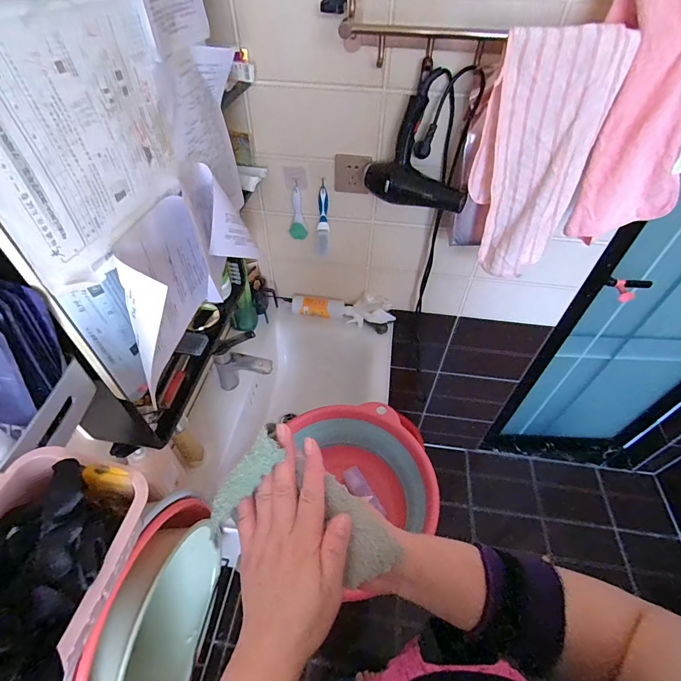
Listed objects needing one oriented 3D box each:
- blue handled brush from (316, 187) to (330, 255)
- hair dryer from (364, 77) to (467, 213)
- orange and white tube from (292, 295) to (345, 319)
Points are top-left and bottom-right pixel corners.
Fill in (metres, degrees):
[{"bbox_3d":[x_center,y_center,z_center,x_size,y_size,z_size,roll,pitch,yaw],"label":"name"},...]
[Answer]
[{"bbox_3d":[-0.048,-0.313,0.998,0.034,0.185,0.024,-2,48,-3],"label":"blue handled brush"},{"bbox_3d":[0.173,-0.395,0.790,0.227,0.196,0.090,19,50,15],"label":"hair dryer"},{"bbox_3d":[-0.070,-0.109,1.192,0.173,0.042,0.059,3,47,0],"label":"orange and white tube"}]

